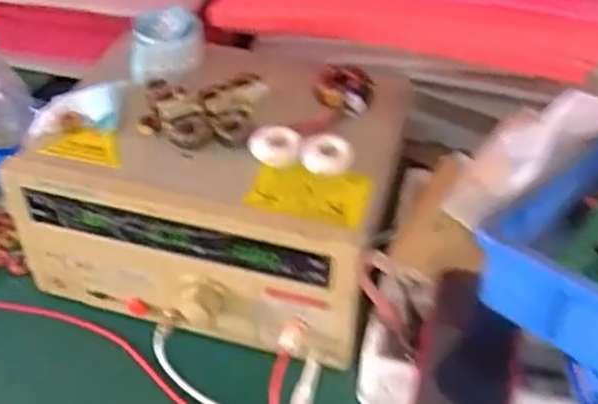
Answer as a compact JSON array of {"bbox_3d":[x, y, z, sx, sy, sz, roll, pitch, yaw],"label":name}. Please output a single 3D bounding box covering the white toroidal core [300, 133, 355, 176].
[{"bbox_3d":[0.024,-0.043,0.644,0.042,0.021,0.032,17,47,16],"label":"white toroidal core"}]

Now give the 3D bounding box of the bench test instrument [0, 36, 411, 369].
[{"bbox_3d":[-0.075,-0.021,0.738,0.318,0.172,0.259,12,46,11],"label":"bench test instrument"}]

